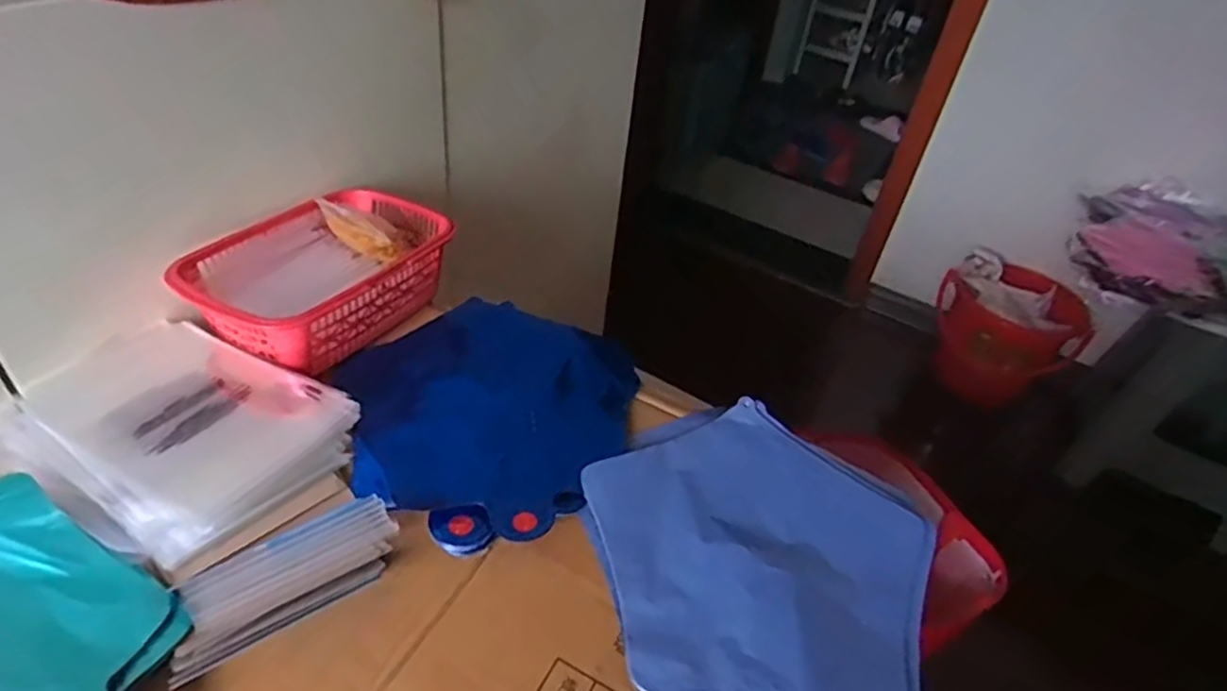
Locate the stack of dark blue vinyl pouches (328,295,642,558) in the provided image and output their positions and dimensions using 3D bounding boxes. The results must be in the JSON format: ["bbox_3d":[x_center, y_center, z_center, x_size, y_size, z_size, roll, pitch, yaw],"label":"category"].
[{"bbox_3d":[-0.099,0.043,0.561,0.223,0.028,0.253,24,42,19],"label":"stack of dark blue vinyl pouches"}]

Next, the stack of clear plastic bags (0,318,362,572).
[{"bbox_3d":[-0.318,0.052,0.492,0.228,0.025,0.159,23,41,18],"label":"stack of clear plastic bags"}]

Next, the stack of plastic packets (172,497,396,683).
[{"bbox_3d":[-0.192,0.138,0.412,0.130,0.020,0.064,-24,49,-33],"label":"stack of plastic packets"}]

